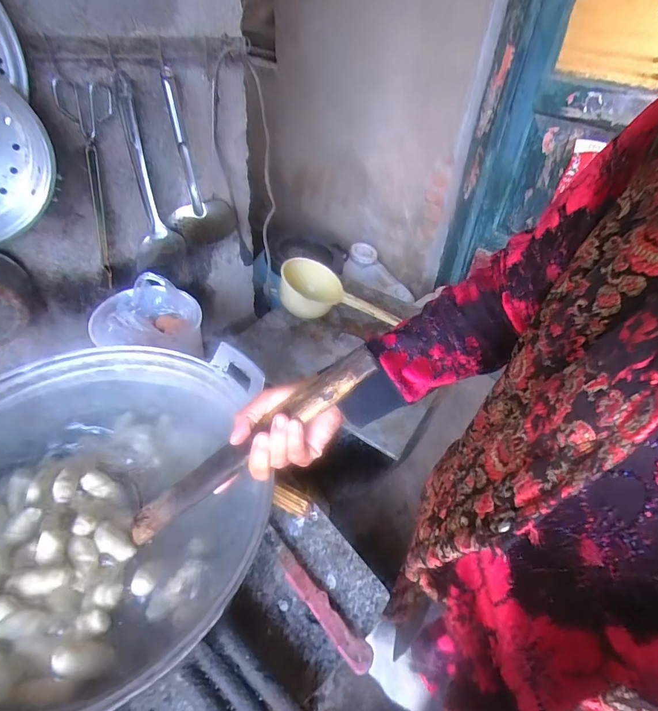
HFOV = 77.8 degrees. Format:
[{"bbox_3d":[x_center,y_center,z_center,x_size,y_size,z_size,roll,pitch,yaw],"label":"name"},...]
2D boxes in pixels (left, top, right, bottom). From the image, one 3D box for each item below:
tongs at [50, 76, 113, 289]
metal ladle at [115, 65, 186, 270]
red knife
[{"bbox_3d":[-0.393,-0.286,0.717,0.020,0.336,0.090,34,50,27],"label":"tongs"},{"bbox_3d":[-0.333,-0.308,0.751,0.097,0.350,0.050,-30,54,-32],"label":"metal ladle"},{"bbox_3d":[-0.026,0.364,0.622,0.032,0.013,0.237,-30,54,-32],"label":"red knife"}]

